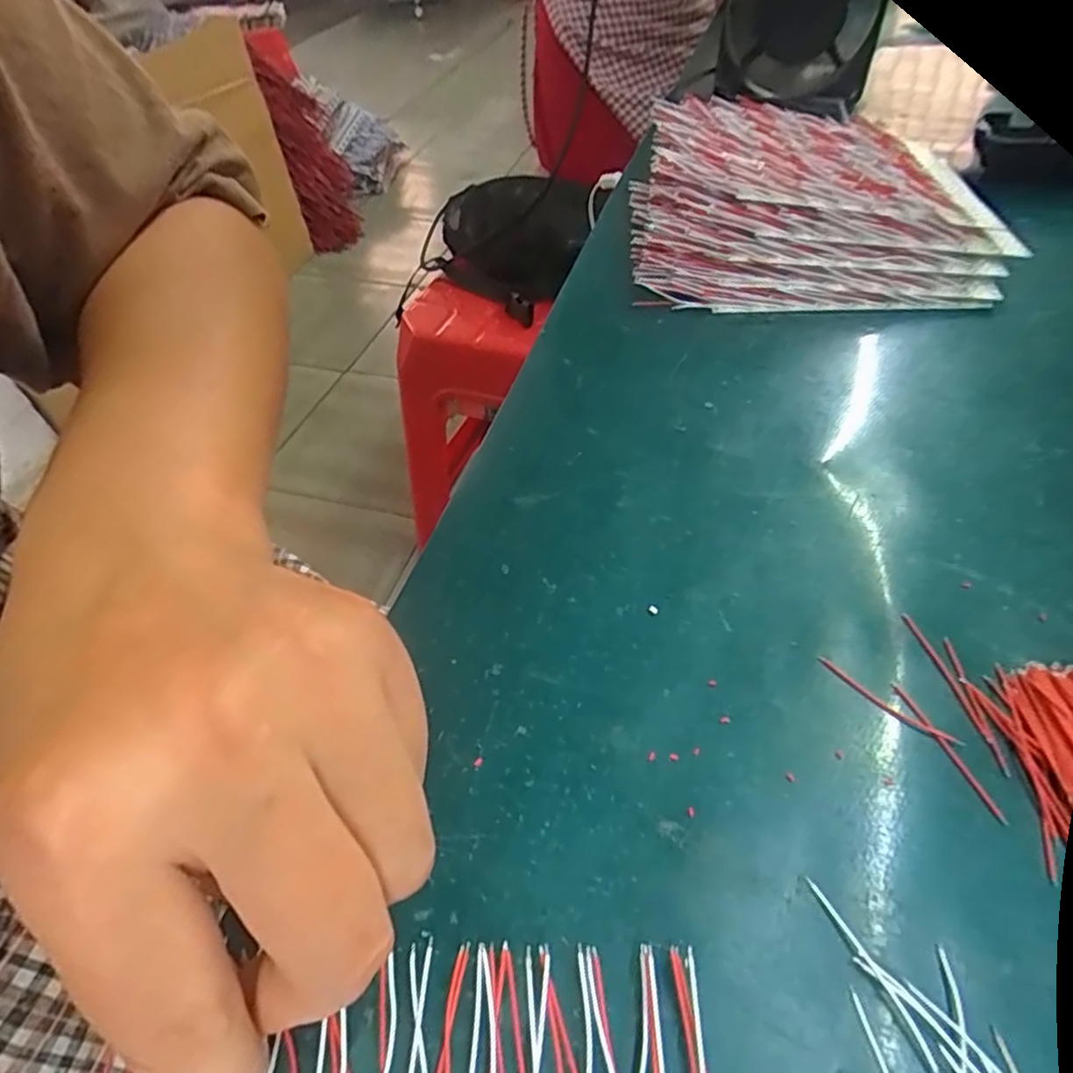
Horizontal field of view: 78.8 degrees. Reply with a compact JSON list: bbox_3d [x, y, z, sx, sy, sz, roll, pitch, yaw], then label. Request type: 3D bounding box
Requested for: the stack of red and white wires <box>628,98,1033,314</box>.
[{"bbox_3d":[0.152,-0.196,0.378,0.185,0.056,0.158,0,50,2],"label":"stack of red and white wires"}]

